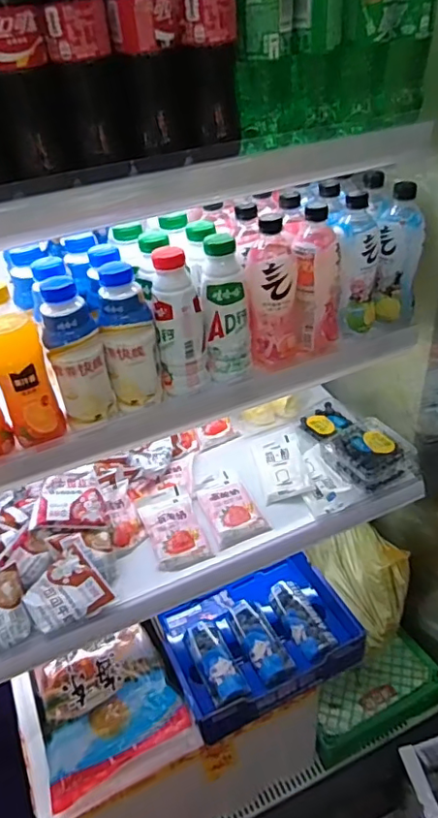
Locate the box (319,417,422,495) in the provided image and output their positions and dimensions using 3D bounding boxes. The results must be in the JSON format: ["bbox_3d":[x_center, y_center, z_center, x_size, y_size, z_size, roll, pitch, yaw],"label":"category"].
[{"bbox_3d":[0.258,0.079,0.976,0.130,0.054,0.133,-20,39,-19],"label":"box"}]

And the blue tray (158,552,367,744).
[{"bbox_3d":[0.059,0.352,0.881,0.281,0.046,0.226,-19,39,-17],"label":"blue tray"}]

